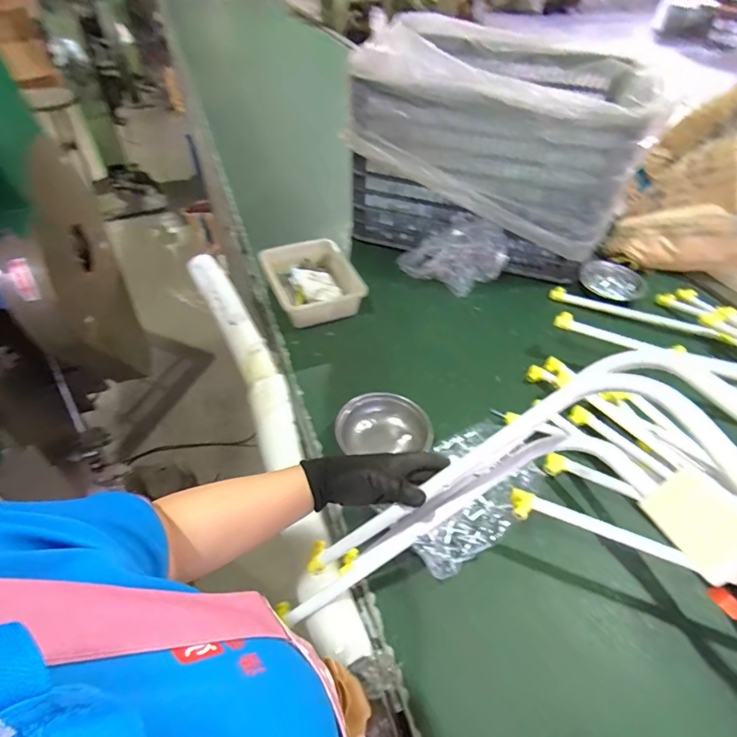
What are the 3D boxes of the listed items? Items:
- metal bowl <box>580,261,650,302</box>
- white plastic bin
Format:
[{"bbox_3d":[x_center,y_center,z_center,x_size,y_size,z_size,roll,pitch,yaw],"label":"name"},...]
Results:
[{"bbox_3d":[0.585,-0.210,1.063,0.142,0.027,0.142,1,47,-1],"label":"metal bowl"},{"bbox_3d":[-0.127,-0.196,0.993,0.179,0.077,0.232,-17,49,-16],"label":"white plastic bin"}]

